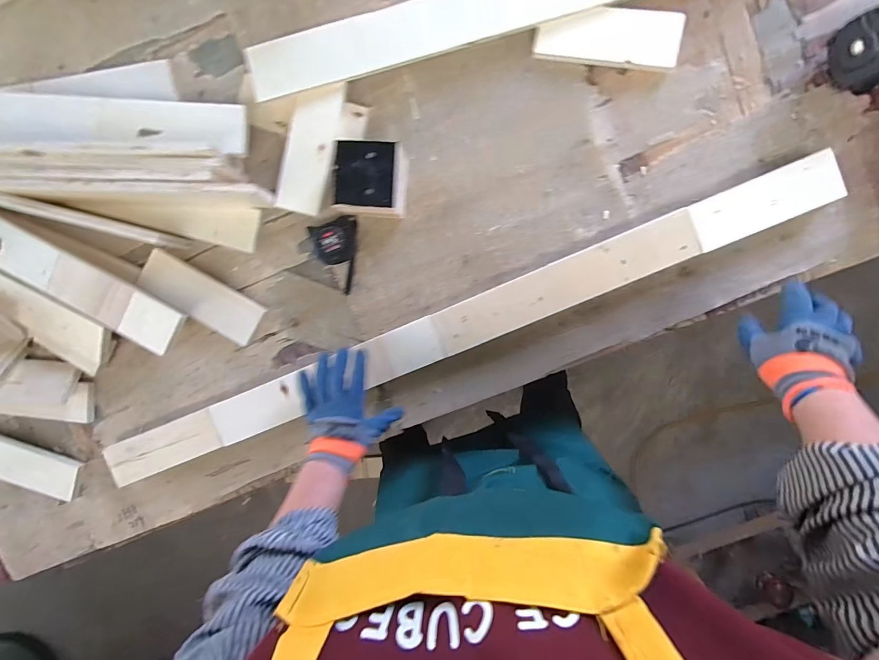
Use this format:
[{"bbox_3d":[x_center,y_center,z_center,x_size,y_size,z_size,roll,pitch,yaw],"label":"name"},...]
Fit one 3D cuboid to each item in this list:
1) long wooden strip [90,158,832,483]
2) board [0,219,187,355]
[{"bbox_3d":[-0.002,0.009,0.581,1.198,0.044,0.077,-22,93,6],"label":"long wooden strip"},{"bbox_3d":[-0.556,-0.077,0.549,0.345,0.025,0.070,31,84,-9],"label":"board"}]

